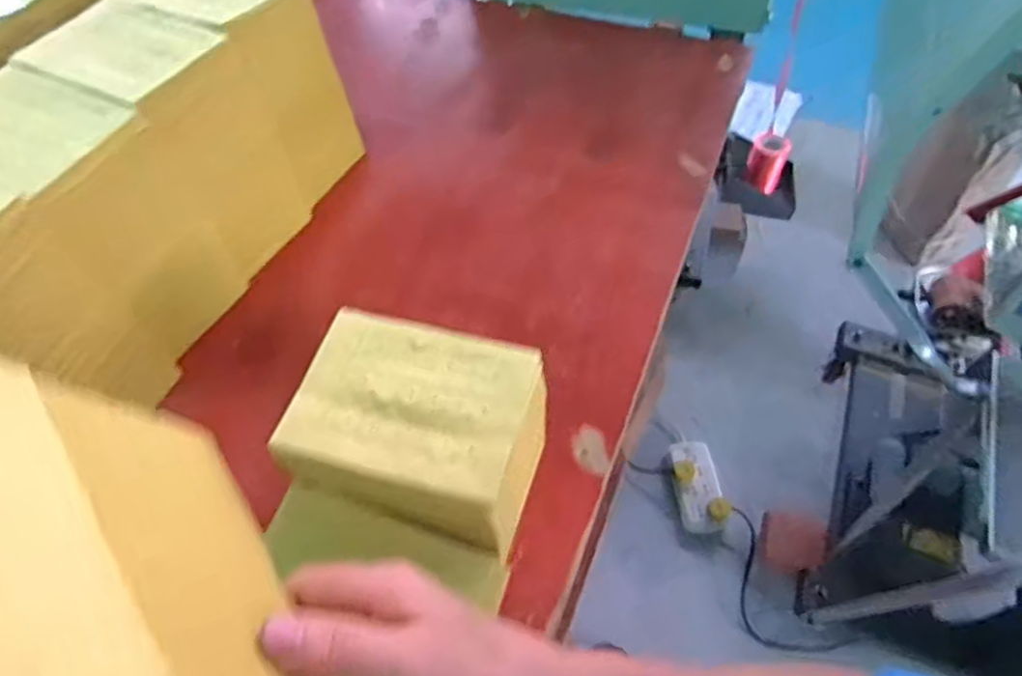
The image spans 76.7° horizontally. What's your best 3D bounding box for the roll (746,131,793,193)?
[{"bbox_3d":[0.694,-0.481,1.756,0.098,0.156,0.080,23,58,15],"label":"roll"}]

